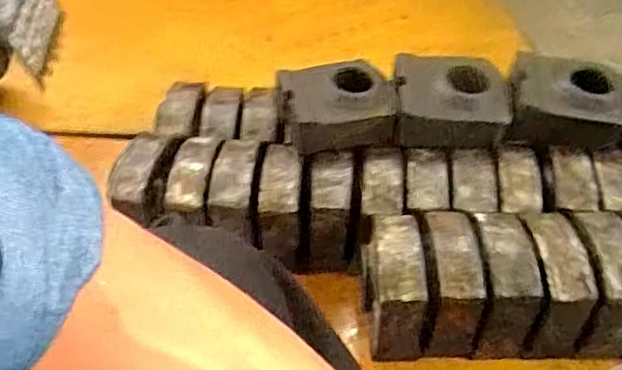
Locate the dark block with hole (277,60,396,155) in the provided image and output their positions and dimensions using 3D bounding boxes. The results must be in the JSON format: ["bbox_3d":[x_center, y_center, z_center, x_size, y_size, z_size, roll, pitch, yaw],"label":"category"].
[{"bbox_3d":[0.043,-0.137,1.043,0.184,0.079,0.147,-6,45,-5],"label":"dark block with hole"}]

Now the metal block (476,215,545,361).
[{"bbox_3d":[0.275,0.150,0.899,0.072,0.161,0.172,0,45,1],"label":"metal block"}]

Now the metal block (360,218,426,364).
[{"bbox_3d":[0.118,0.158,0.904,0.082,0.181,0.175,-2,45,-2],"label":"metal block"}]

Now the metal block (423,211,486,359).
[{"bbox_3d":[0.201,0.151,0.907,0.071,0.164,0.171,-1,45,0],"label":"metal block"}]

